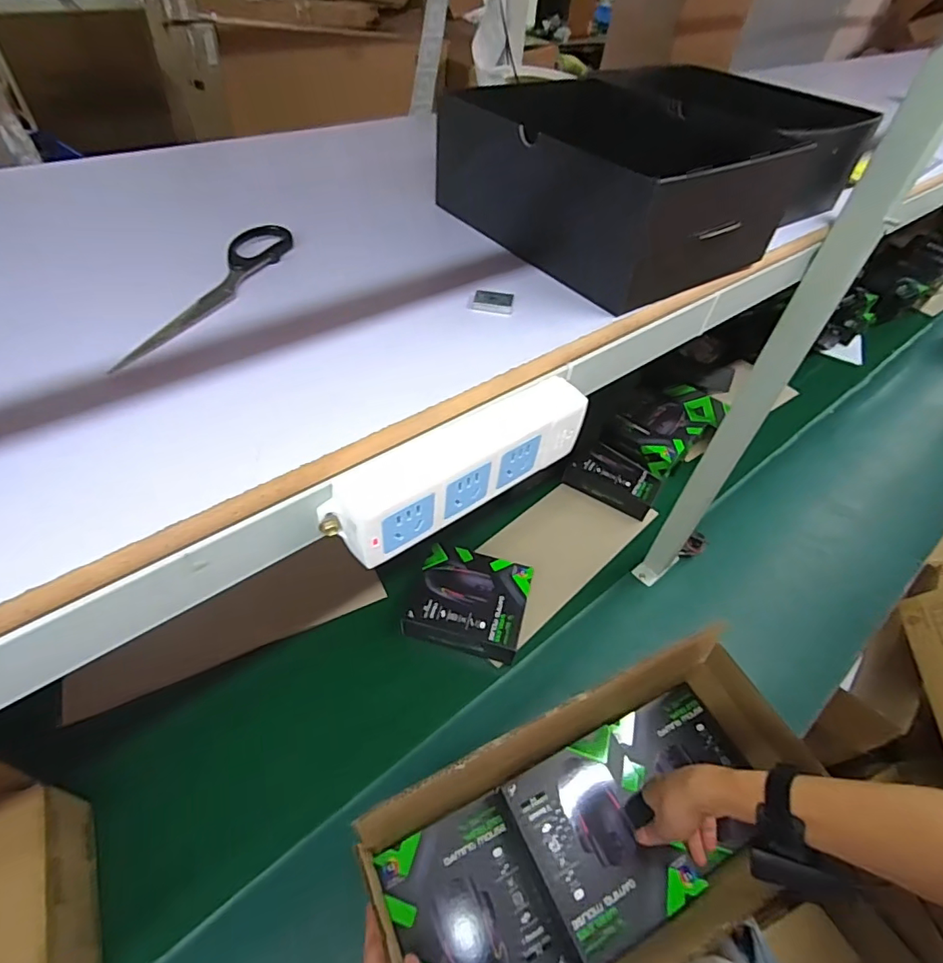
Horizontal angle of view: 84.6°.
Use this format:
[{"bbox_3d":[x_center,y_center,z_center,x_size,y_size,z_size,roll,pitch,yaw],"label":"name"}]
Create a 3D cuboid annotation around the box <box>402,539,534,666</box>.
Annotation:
[{"bbox_3d":[-0.002,0.197,0.861,0.182,0.050,0.165,15,48,8],"label":"box"}]

